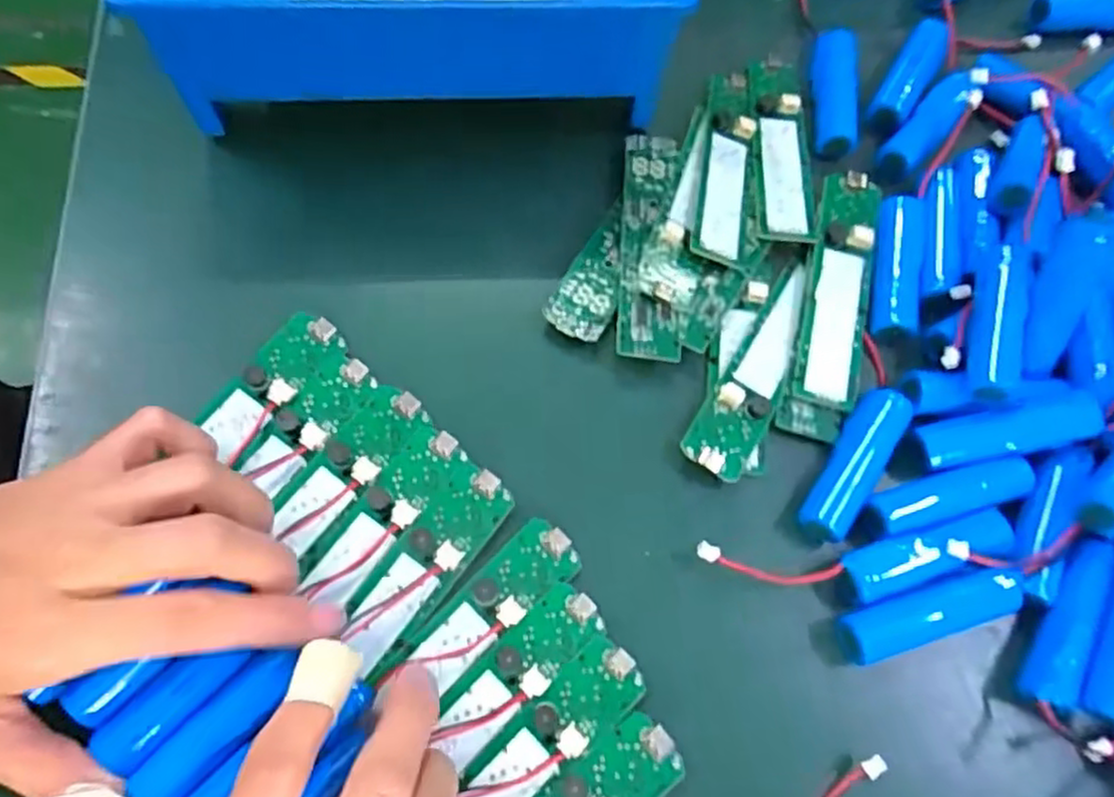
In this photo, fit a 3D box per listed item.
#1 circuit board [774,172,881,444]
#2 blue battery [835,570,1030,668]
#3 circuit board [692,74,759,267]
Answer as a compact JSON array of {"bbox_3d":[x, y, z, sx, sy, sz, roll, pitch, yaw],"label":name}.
[{"bbox_3d":[0.122,-0.044,0.322,0.028,0.006,0.128,17,71,2],"label":"circuit board"},{"bbox_3d":[0.140,0.082,0.279,0.070,0.017,0.019,-15,73,-9],"label":"blue battery"},{"bbox_3d":[0.079,-0.108,0.345,0.026,0.006,0.108,16,65,-13],"label":"circuit board"}]

